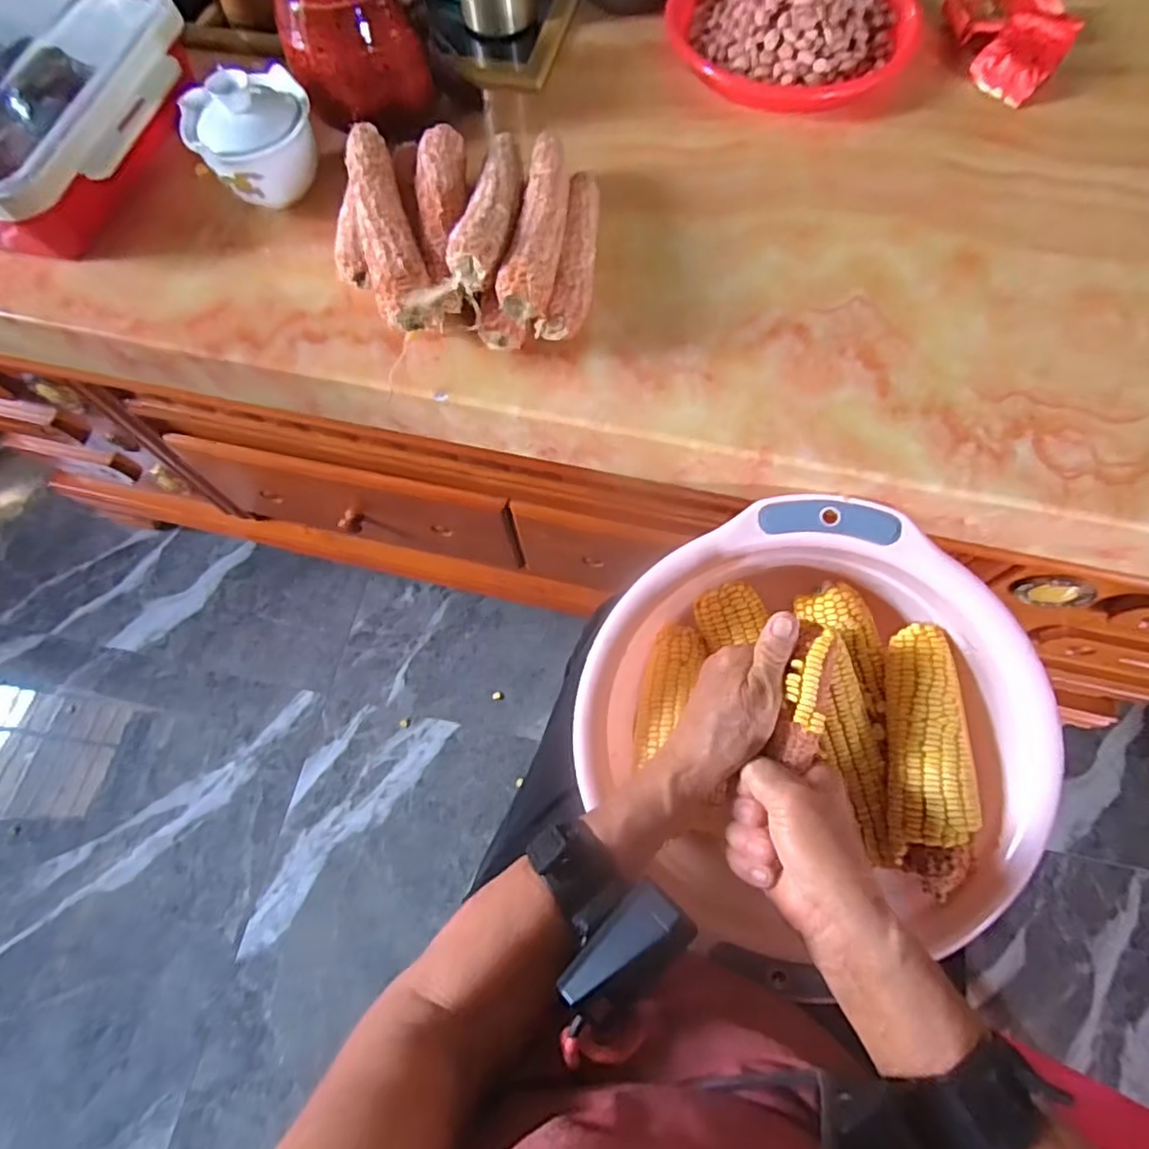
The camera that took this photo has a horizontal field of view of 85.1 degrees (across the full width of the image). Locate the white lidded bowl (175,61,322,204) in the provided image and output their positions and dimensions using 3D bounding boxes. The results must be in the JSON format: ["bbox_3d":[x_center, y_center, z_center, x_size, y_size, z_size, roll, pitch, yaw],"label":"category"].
[{"bbox_3d":[-0.228,-0.312,0.453,0.084,0.078,0.072,-25,70,-7],"label":"white lidded bowl"}]

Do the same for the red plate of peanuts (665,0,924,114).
[{"bbox_3d":[0.177,-0.459,0.515,0.177,0.043,0.186,-1,67,2],"label":"red plate of peanuts"}]

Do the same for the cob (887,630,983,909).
[{"bbox_3d":[0.228,0.115,0.401,0.042,0.039,0.158,2,69,4],"label":"cob"}]

